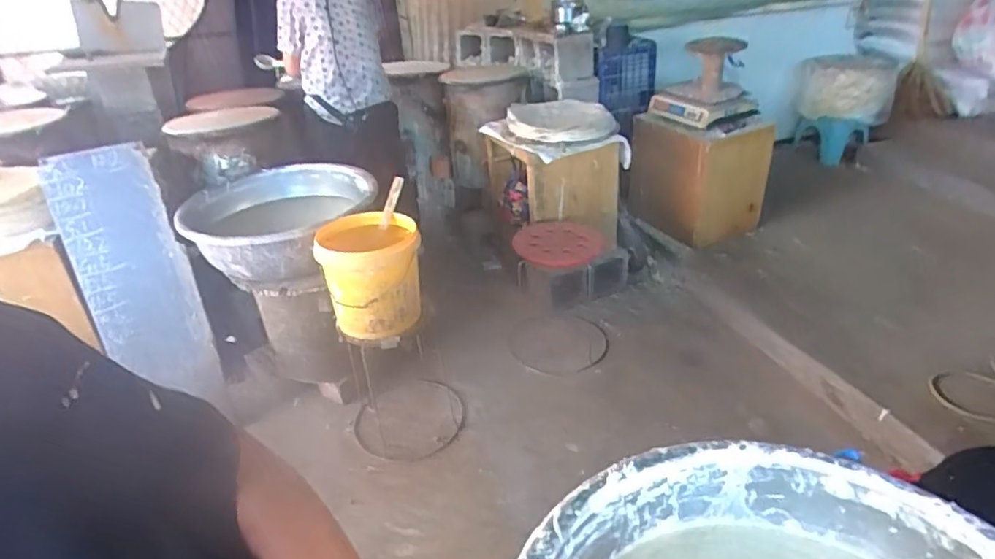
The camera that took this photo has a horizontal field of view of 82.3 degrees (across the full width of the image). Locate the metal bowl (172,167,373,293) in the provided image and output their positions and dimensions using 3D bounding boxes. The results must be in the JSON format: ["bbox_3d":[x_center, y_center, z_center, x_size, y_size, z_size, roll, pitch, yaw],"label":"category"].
[{"bbox_3d":[-0.708,-0.173,1.807,0.566,0.224,0.566,-3,30,2],"label":"metal bowl"}]

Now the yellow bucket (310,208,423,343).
[{"bbox_3d":[-0.332,-0.012,1.534,0.242,0.266,0.293,-9,30,-10],"label":"yellow bucket"}]

